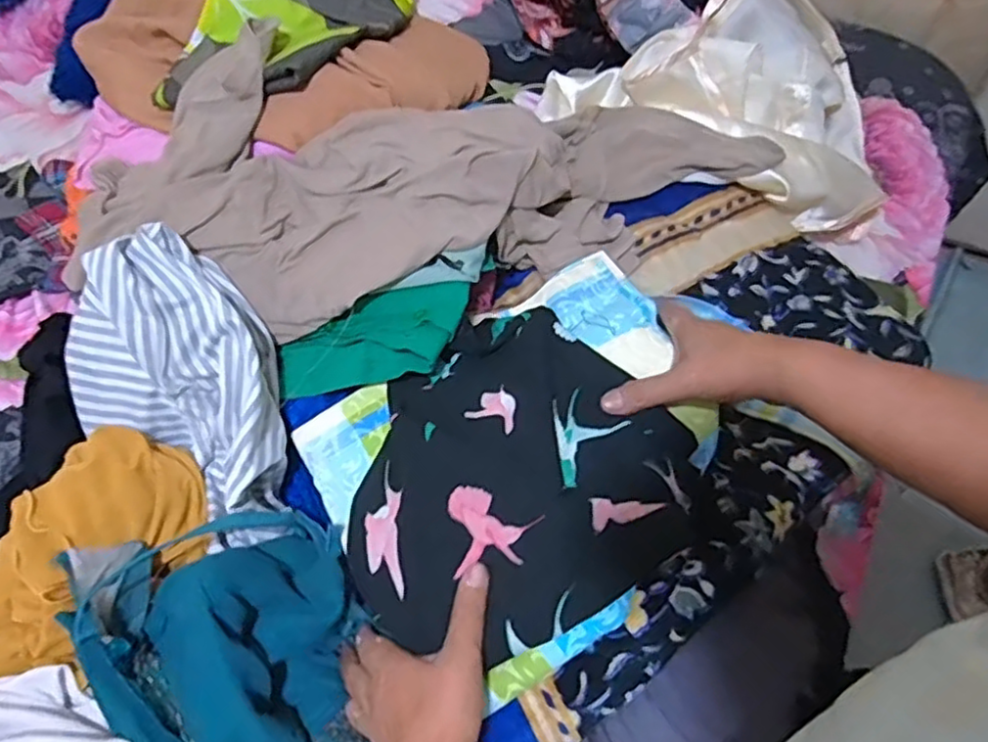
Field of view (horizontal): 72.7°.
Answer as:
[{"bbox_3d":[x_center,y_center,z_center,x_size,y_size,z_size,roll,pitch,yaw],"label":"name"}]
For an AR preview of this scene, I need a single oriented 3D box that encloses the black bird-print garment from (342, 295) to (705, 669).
[{"bbox_3d":[0.006,0.068,0.474,0.243,0.072,0.220,-30,72,-9],"label":"black bird-print garment"}]

